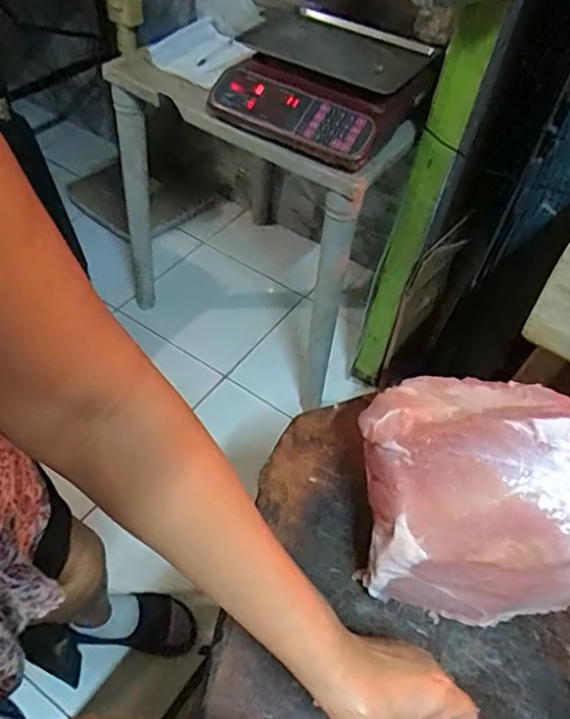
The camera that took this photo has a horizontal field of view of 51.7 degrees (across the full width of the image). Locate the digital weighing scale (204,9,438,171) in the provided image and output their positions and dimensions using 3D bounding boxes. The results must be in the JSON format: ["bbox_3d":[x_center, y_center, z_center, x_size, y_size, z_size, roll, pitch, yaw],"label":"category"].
[{"bbox_3d":[0.064,-0.531,1.100,0.379,0.119,0.341,24,52,13],"label":"digital weighing scale"}]

